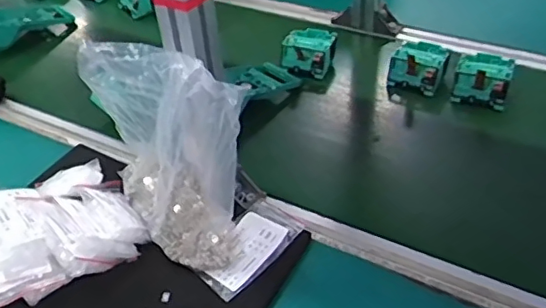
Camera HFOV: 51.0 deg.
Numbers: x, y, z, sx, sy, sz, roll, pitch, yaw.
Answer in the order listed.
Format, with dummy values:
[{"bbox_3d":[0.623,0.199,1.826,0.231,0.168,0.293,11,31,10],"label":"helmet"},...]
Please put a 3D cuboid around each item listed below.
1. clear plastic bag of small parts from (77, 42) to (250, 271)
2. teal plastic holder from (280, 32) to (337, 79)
[{"bbox_3d":[-0.101,-0.002,0.578,0.088,0.210,0.157,-30,46,-26],"label":"clear plastic bag of small parts"},{"bbox_3d":[0.054,-0.156,0.891,0.084,0.036,0.068,3,41,9],"label":"teal plastic holder"}]

